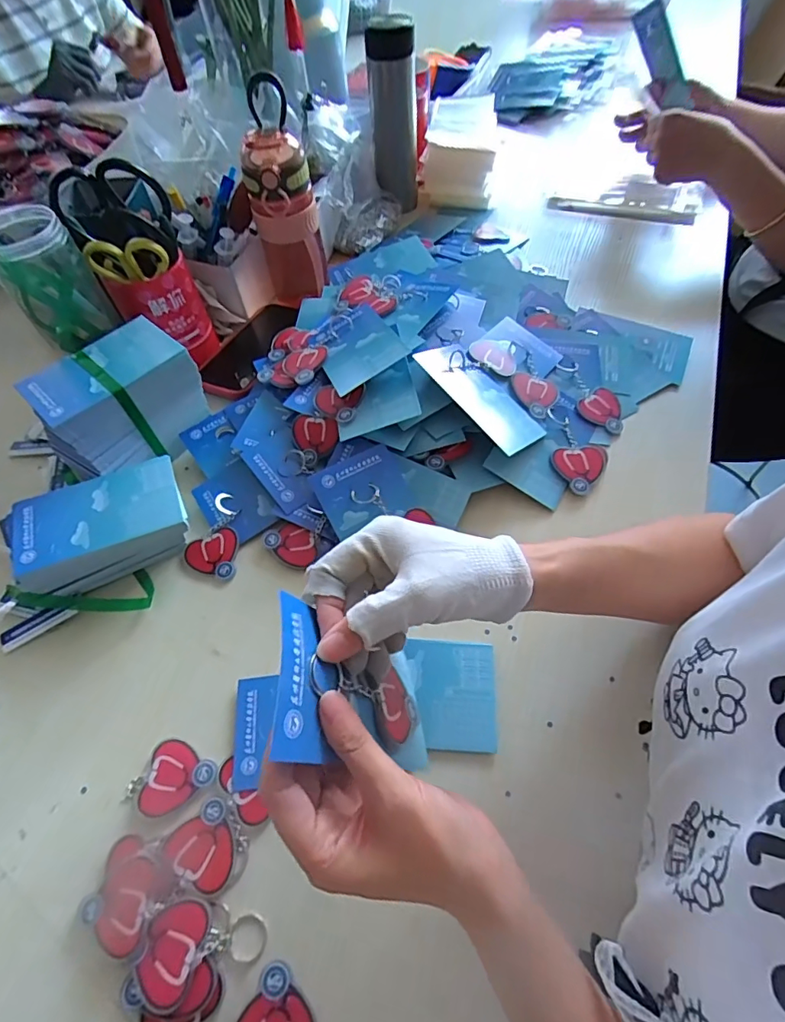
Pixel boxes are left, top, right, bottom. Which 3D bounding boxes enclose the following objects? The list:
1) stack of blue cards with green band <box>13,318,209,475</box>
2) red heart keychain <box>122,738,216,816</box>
[{"bbox_3d":[-0.267,-0.107,0.501,0.097,0.087,0.147,36,65,23],"label":"stack of blue cards with green band"},{"bbox_3d":[-0.162,0.197,0.366,0.049,0.004,0.049,25,62,19],"label":"red heart keychain"}]

